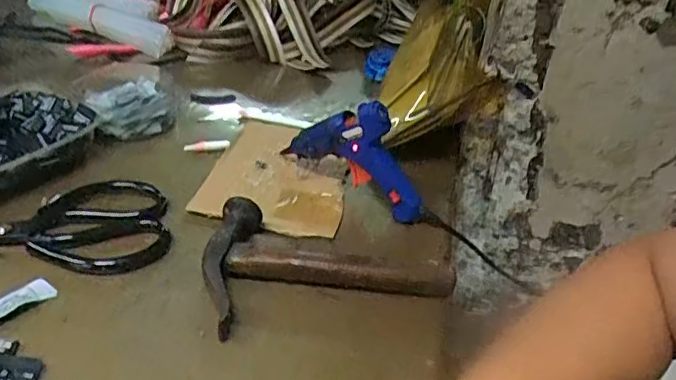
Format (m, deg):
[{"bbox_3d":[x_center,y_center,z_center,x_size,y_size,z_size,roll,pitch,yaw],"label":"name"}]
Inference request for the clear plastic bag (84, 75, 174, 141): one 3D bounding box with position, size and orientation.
[{"bbox_3d":[-0.217,-0.085,0.607,0.074,0.022,0.093,-14,40,-28],"label":"clear plastic bag"}]

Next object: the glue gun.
[{"bbox_3d":[0.017,-0.037,0.512,0.137,0.094,0.025,25,38,24],"label":"glue gun"}]

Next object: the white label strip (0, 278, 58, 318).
[{"bbox_3d":[-0.222,0.078,0.389,0.022,0.006,0.062,28,40,28],"label":"white label strip"}]

